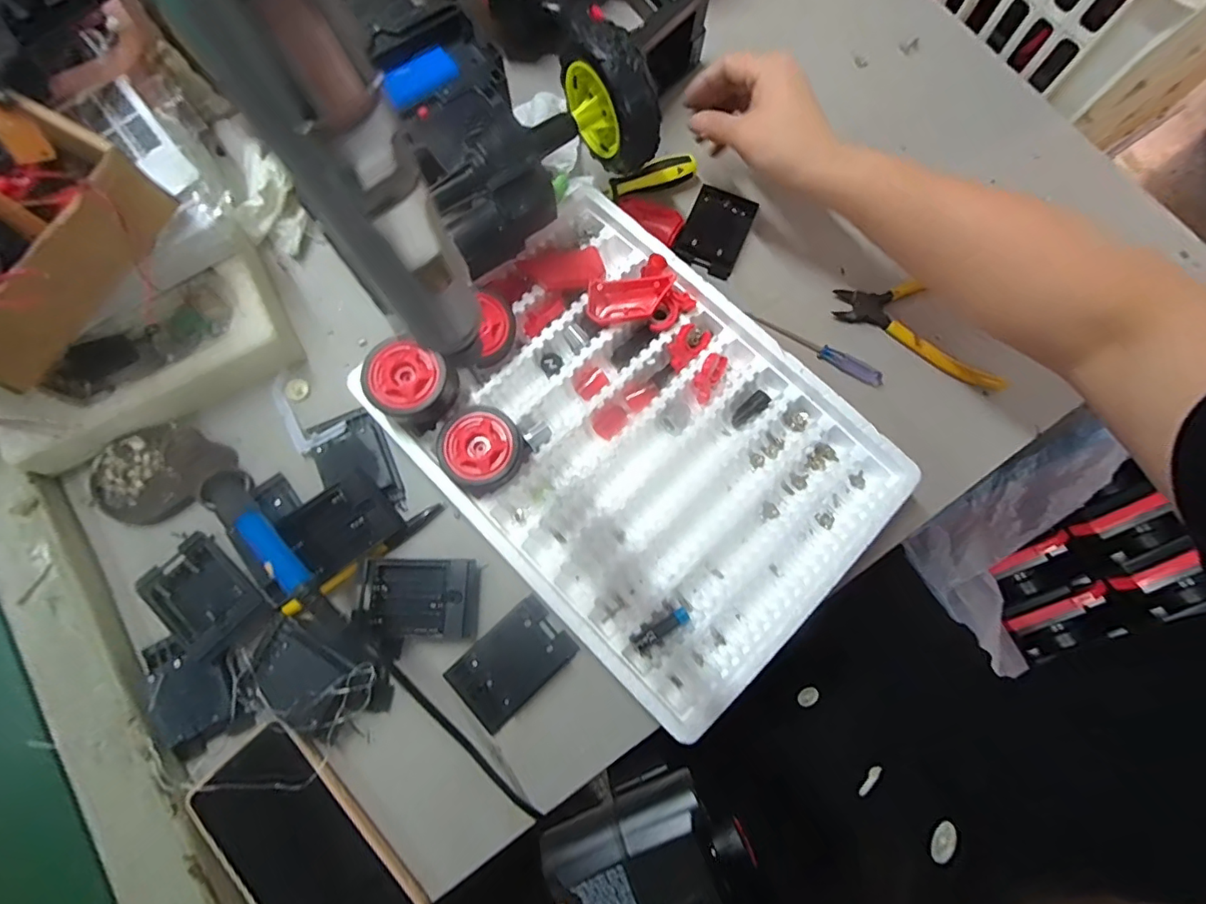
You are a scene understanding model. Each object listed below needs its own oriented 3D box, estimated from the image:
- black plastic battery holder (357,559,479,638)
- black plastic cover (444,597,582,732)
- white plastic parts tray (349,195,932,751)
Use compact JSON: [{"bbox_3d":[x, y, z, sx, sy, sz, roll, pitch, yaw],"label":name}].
[{"bbox_3d":[-0.131,0.104,0.372,0.078,0.014,0.053,2,76,-1],"label":"black plastic battery holder"},{"bbox_3d":[-0.064,0.148,0.364,0.081,0.017,0.052,-41,80,-10],"label":"black plastic cover"},{"bbox_3d":[0.024,-0.014,0.385,0.252,0.043,0.340,-43,81,-11],"label":"white plastic parts tray"}]

